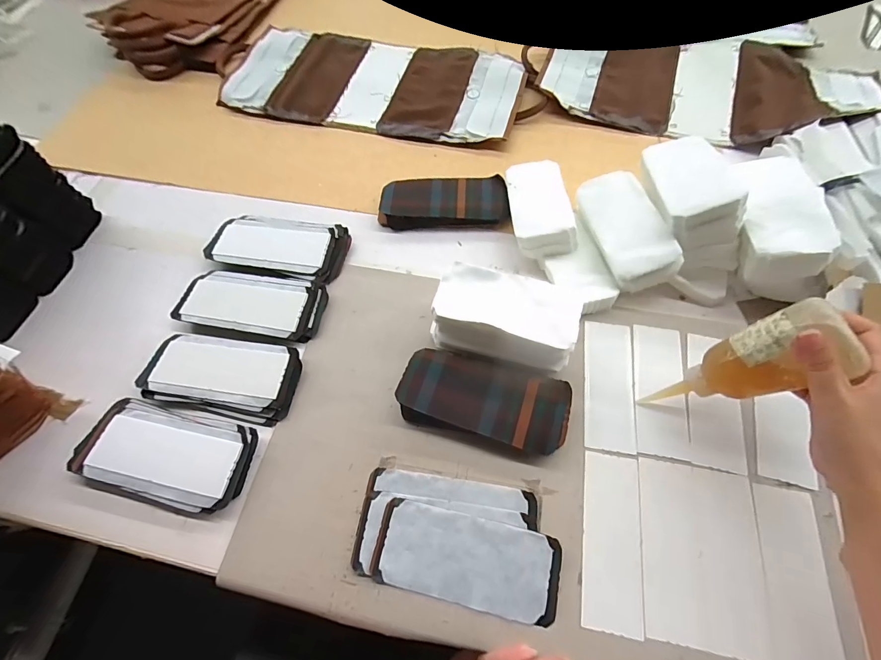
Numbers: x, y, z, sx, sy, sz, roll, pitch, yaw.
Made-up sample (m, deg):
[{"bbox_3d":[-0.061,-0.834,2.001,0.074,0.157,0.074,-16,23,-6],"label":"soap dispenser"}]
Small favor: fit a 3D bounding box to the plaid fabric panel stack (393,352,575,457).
[{"bbox_3d":[0.046,0.074,0.413,0.171,0.030,0.079,13,66,9],"label":"plaid fabric panel stack"}]

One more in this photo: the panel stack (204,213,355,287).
[{"bbox_3d":[-0.218,-0.117,0.529,0.186,0.017,0.091,12,65,8],"label":"panel stack"}]

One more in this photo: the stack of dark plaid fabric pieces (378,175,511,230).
[{"bbox_3d":[0.004,-0.179,0.544,0.174,0.024,0.073,-1,64,2],"label":"stack of dark plaid fabric pieces"}]

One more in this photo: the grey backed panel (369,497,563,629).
[{"bbox_3d":[0.024,0.211,0.358,0.166,0.007,0.072,11,65,8],"label":"grey backed panel"}]

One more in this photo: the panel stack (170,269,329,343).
[{"bbox_3d":[-0.235,-0.036,0.488,0.177,0.022,0.083,9,65,7],"label":"panel stack"}]

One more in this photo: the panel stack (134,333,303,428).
[{"bbox_3d":[-0.248,0.051,0.441,0.171,0.024,0.085,9,65,7],"label":"panel stack"}]

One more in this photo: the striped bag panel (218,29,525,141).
[{"bbox_3d":[-0.117,-0.451,0.695,0.514,0.015,0.244,12,65,8],"label":"striped bag panel"}]

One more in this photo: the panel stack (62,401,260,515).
[{"bbox_3d":[-0.283,0.129,0.402,0.176,0.029,0.087,10,65,8],"label":"panel stack"}]

